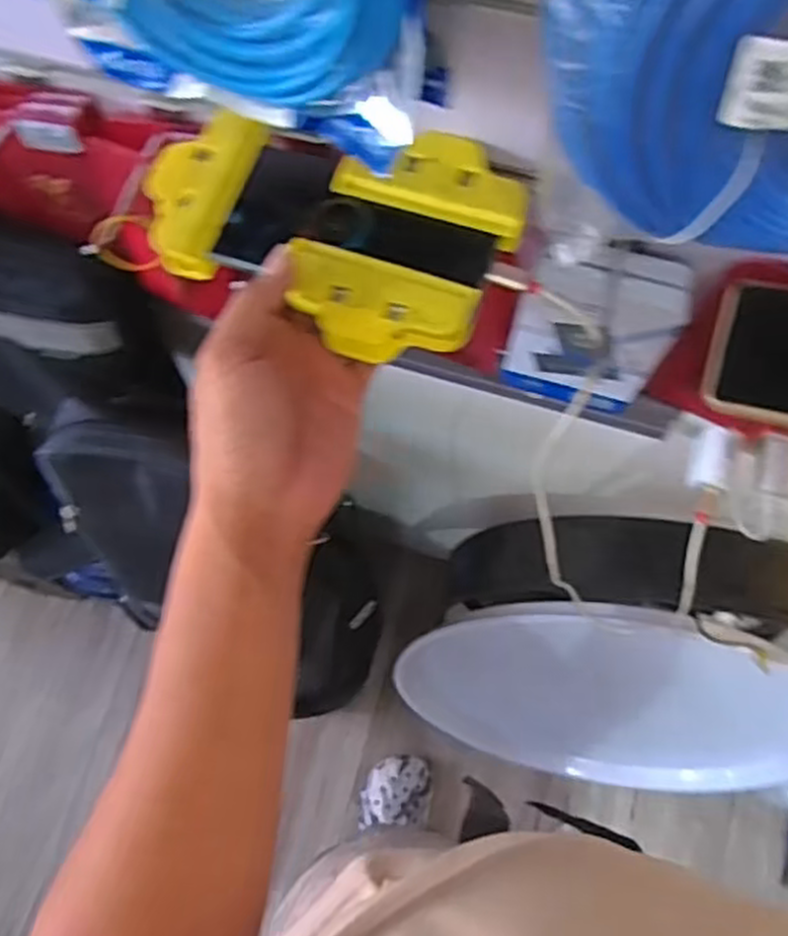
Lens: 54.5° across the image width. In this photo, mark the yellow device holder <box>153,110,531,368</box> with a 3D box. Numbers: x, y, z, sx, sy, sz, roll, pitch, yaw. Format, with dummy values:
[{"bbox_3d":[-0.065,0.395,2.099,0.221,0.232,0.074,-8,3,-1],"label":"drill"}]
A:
[{"bbox_3d":[-0.037,-0.124,0.395,0.191,0.024,0.117,14,71,6],"label":"yellow device holder"}]

